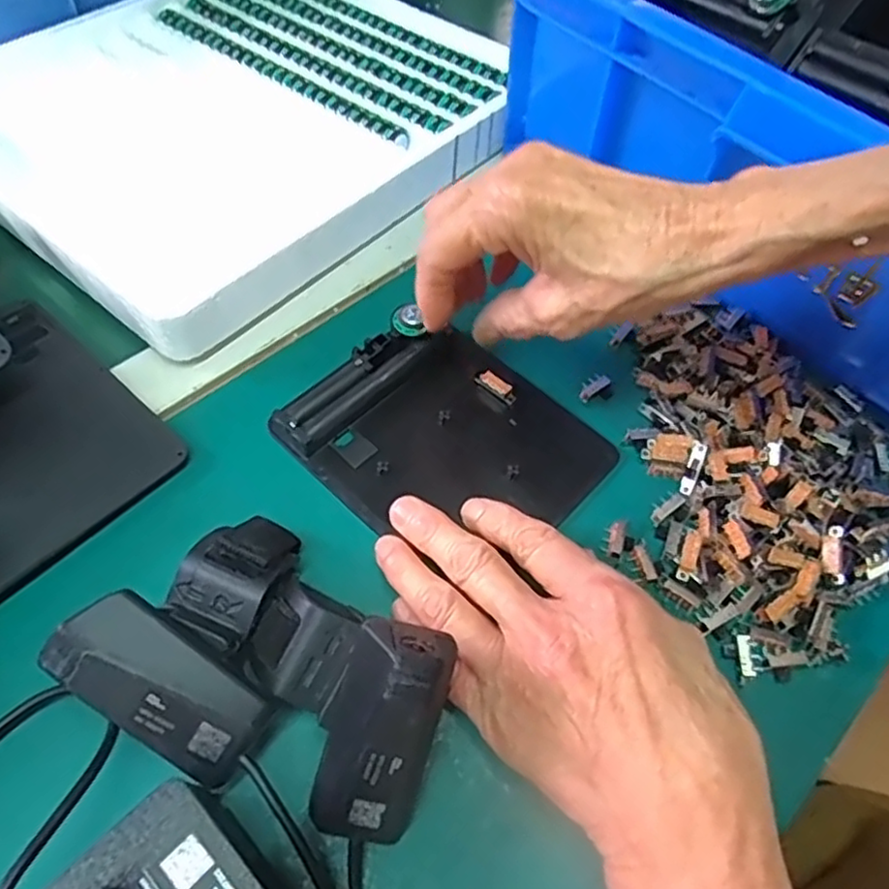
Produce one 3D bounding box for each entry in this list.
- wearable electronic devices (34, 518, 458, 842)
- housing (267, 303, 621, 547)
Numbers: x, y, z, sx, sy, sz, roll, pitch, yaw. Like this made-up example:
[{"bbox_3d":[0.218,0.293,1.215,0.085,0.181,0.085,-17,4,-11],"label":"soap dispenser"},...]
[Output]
[{"bbox_3d":[-0.055,0.076,0.225,0.118,0.058,0.084,30,61,16],"label":"wearable electronic devices"},{"bbox_3d":[0.002,-0.003,0.310,0.129,0.016,0.107,36,64,17],"label":"housing"}]

